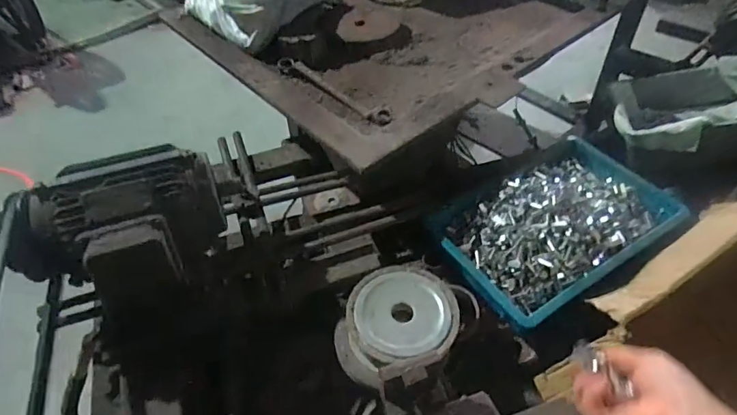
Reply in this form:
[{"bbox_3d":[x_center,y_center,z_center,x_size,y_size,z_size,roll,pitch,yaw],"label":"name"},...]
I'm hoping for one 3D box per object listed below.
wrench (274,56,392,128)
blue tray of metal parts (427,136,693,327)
[{"bbox_3d":[-0.076,-0.226,0.916,0.310,0.019,0.033,34,57,30],"label":"wrench"},{"bbox_3d":[0.308,0.019,0.814,0.376,0.071,0.258,-25,51,-20],"label":"blue tray of metal parts"}]

